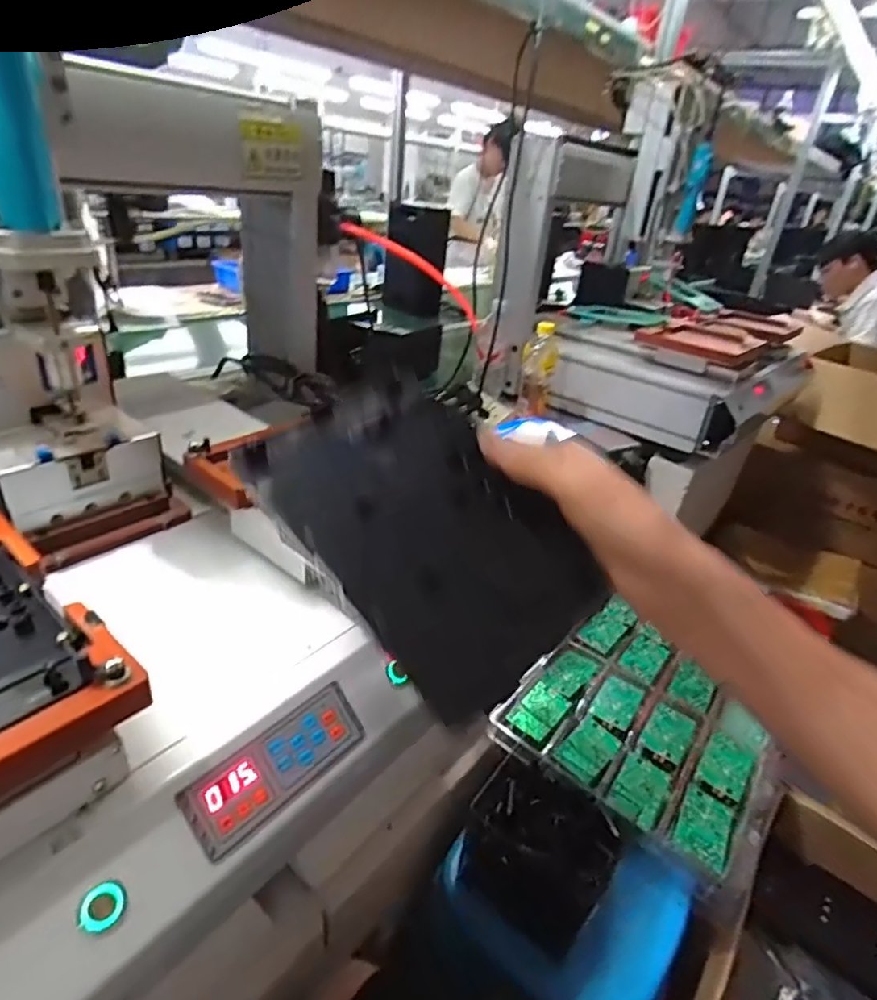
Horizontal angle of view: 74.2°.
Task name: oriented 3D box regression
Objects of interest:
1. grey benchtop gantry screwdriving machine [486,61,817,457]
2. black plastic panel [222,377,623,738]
[{"bbox_3d":[0.481,-0.472,1.199,0.612,0.559,0.517,22,33,23],"label":"grey benchtop gantry screwdriving machine"},{"bbox_3d":[-0.005,0.012,0.322,0.126,0.014,0.182,-33,73,-31],"label":"black plastic panel"}]

